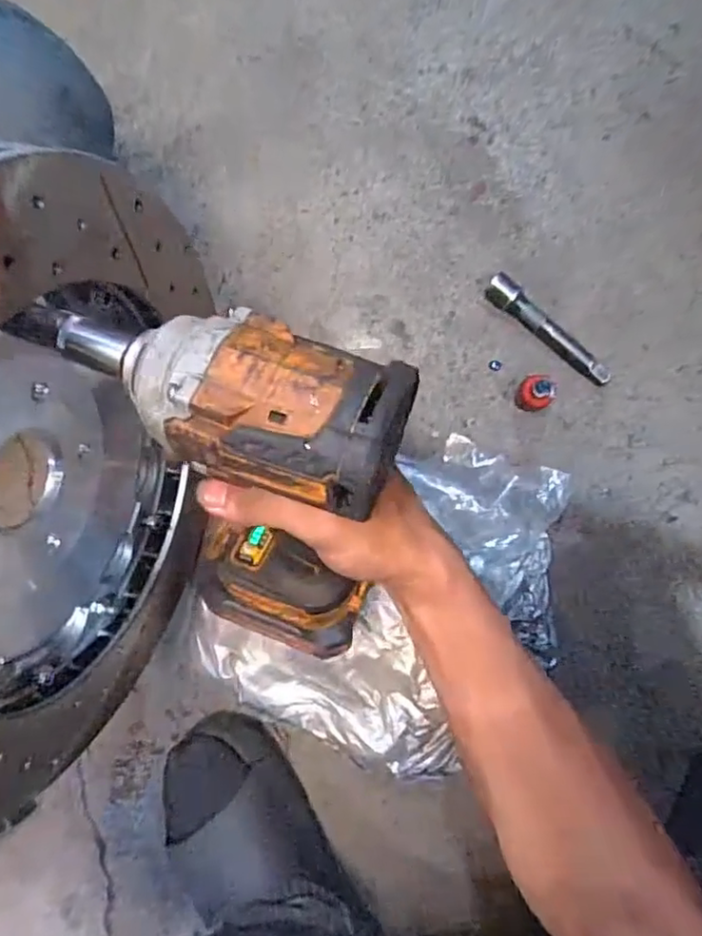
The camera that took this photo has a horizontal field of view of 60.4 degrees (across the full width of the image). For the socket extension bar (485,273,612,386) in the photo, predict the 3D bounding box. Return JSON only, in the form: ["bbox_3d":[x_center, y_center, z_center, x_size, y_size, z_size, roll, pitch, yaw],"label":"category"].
[{"bbox_3d":[0.162,-0.113,0.491,0.122,0.023,0.020,41,97,6],"label":"socket extension bar"}]

